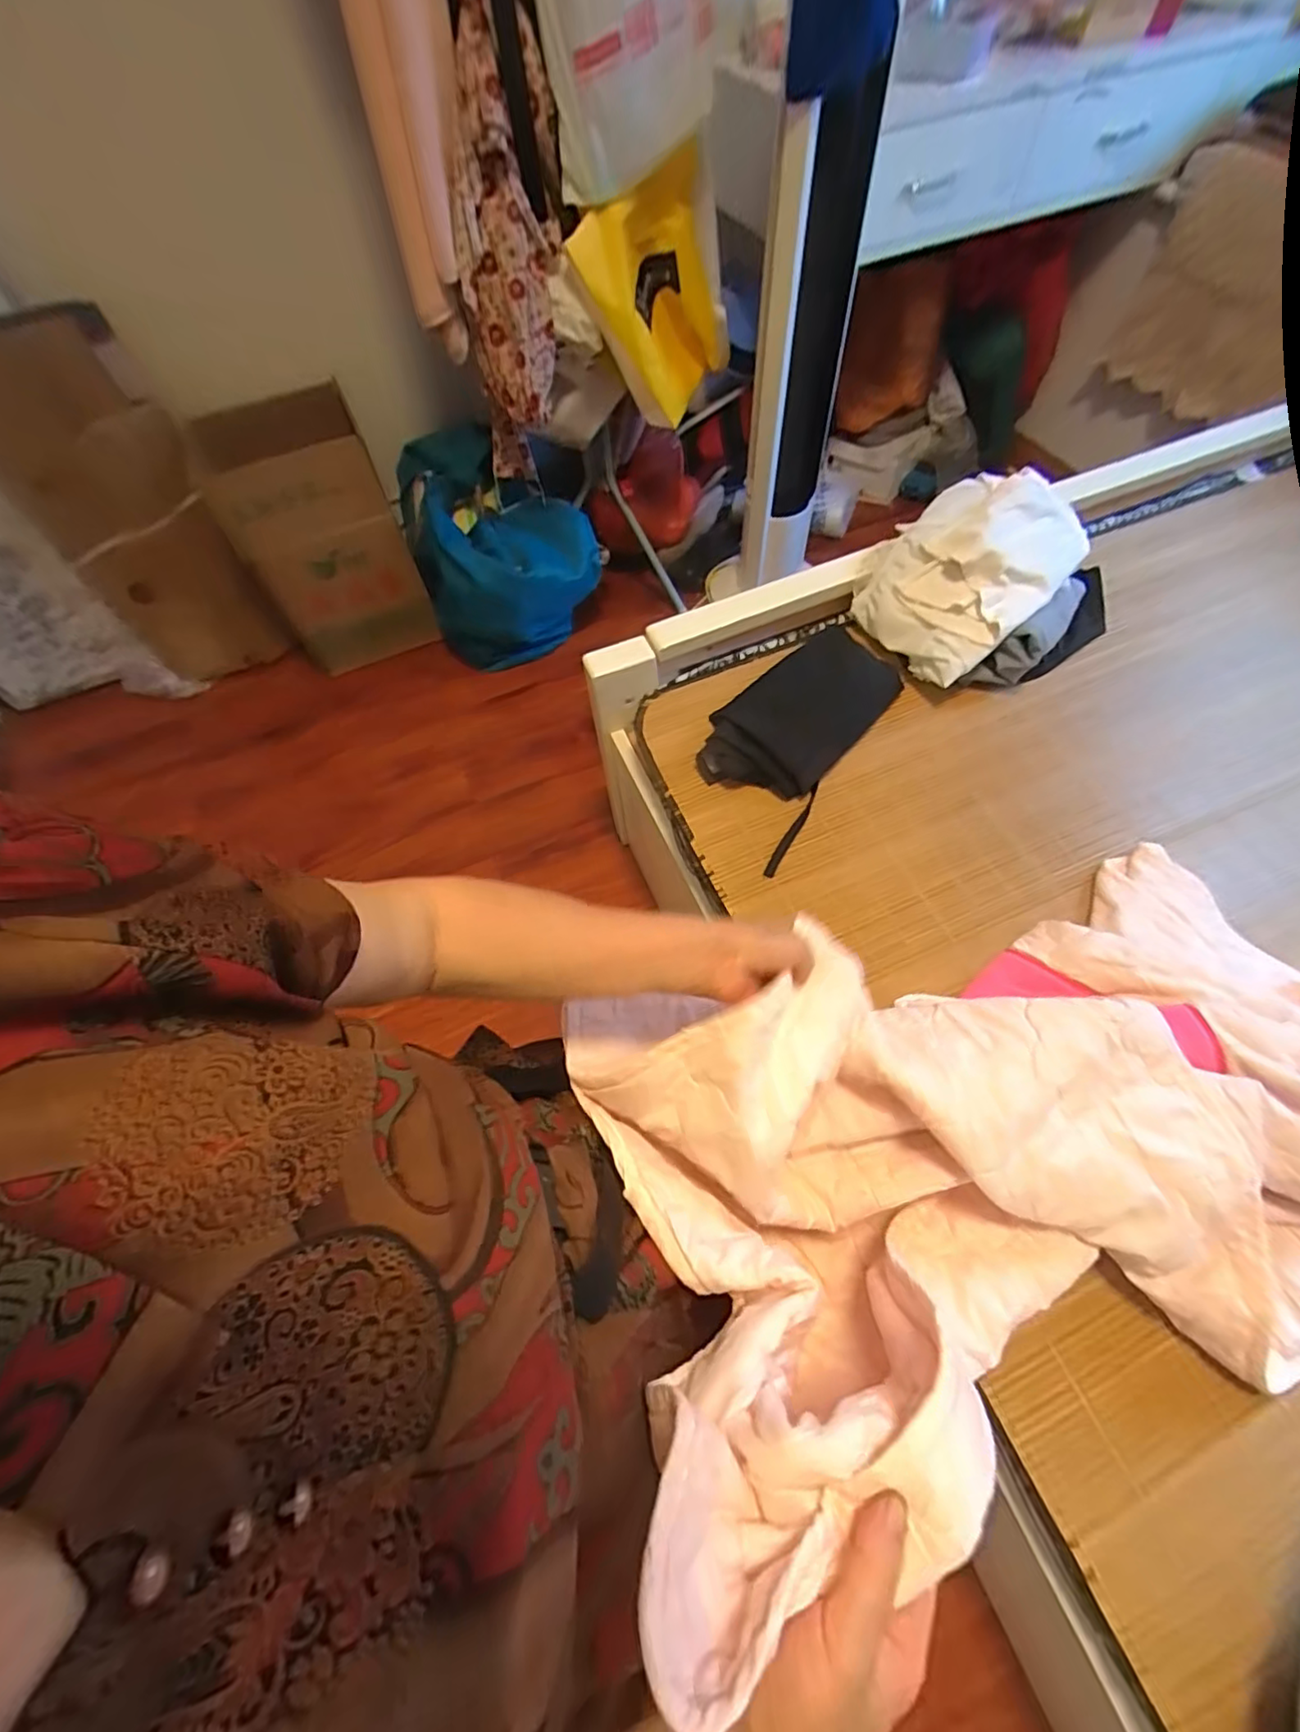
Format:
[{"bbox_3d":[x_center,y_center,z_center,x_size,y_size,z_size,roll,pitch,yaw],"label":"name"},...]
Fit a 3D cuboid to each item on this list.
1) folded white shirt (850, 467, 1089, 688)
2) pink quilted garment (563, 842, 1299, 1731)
[{"bbox_3d":[0.440,-0.413,0.848,0.284,0.142,0.219,-42,67,-17],"label":"folded white shirt"},{"bbox_3d":[0.373,0.219,0.531,0.859,0.263,0.400,-4,60,-15],"label":"pink quilted garment"}]

